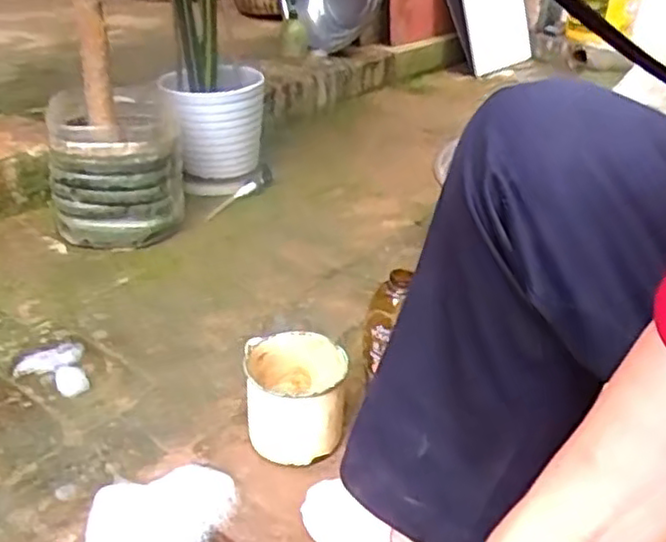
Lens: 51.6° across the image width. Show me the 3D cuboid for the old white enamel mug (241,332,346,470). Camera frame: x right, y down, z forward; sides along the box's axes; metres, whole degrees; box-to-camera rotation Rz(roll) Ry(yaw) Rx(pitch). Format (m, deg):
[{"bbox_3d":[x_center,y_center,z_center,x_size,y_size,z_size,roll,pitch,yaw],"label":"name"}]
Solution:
[{"bbox_3d":[-0.044,0.148,0.808,0.108,0.108,0.119,-2,31,-8],"label":"old white enamel mug"}]

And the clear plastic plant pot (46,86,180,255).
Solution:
[{"bbox_3d":[-0.392,-0.186,1.261,0.221,0.222,0.237,-7,32,-15],"label":"clear plastic plant pot"}]

